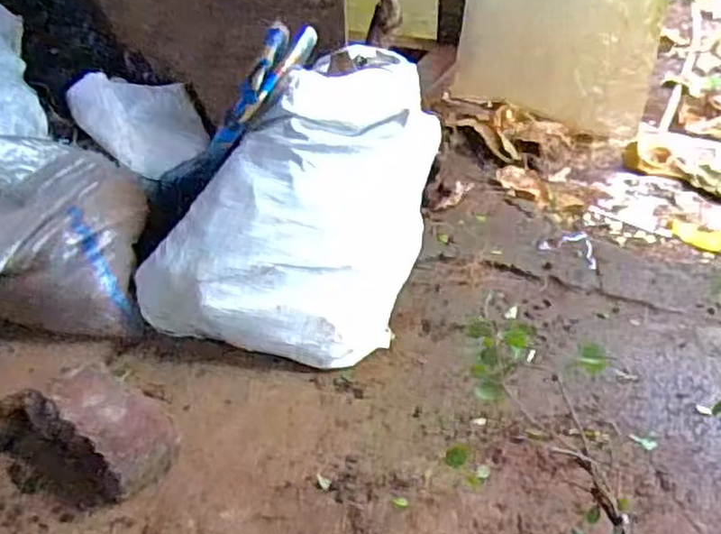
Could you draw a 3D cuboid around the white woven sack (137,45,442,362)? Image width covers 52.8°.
[{"bbox_3d":[-0.082,-0.122,1.196,0.363,0.325,0.534,10,33,17],"label":"white woven sack"}]

